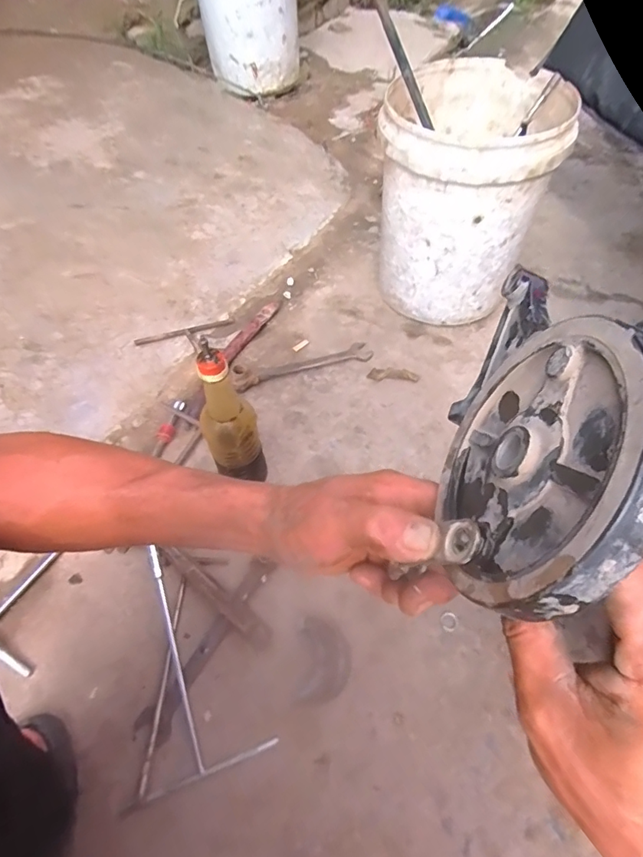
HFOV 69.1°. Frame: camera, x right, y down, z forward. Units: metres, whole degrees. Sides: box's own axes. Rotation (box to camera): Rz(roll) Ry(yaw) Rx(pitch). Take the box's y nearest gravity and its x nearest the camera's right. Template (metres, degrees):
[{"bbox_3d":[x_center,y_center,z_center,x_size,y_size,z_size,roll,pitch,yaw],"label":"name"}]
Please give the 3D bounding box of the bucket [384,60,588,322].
[{"bbox_3d":[0.252,-0.434,0.884,0.290,0.331,0.322,11,58,6],"label":"bucket"}]

